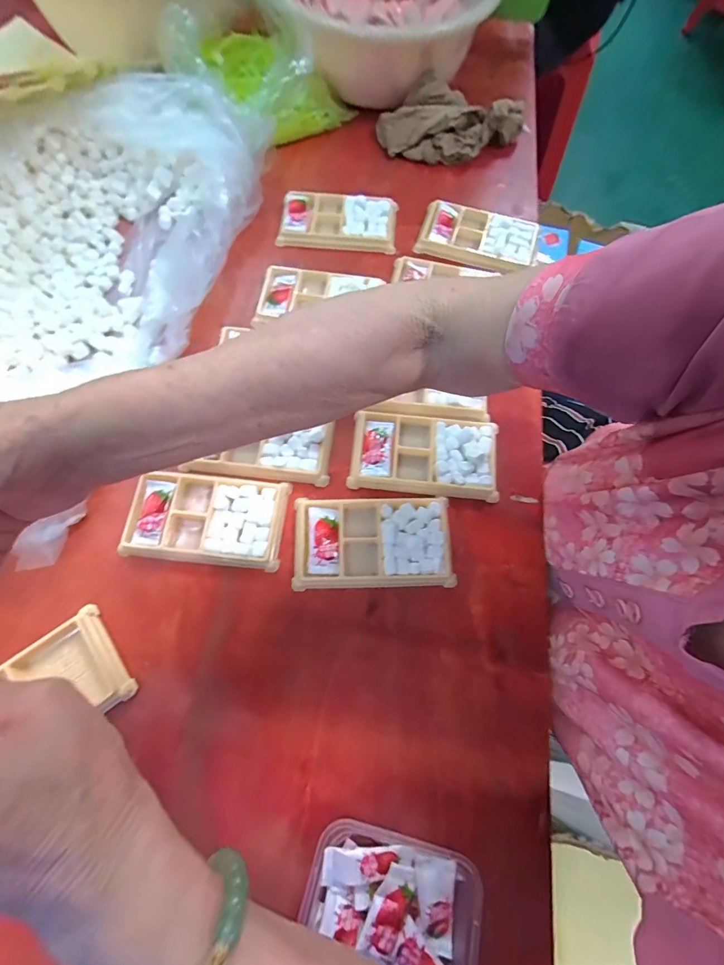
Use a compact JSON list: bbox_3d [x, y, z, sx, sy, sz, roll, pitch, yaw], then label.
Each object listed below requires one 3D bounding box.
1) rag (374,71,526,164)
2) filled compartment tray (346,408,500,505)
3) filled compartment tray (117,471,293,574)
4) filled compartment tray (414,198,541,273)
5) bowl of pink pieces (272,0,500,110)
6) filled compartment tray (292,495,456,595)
[{"bbox_3d":[0.111,-0.450,0.487,0.176,0.056,0.082,14,73,2],"label":"rag"},{"bbox_3d":[0.060,-0.028,0.360,0.136,0.016,0.074,6,73,0],"label":"filled compartment tray"},{"bbox_3d":[-0.135,0.030,0.339,0.131,0.010,0.079,7,73,0],"label":"filled compartment tray"},{"bbox_3d":[0.136,-0.289,0.449,0.131,0.019,0.075,16,73,3],"label":"filled compartment tray"},{"bbox_3d":[0.015,-0.614,0.502,0.258,0.100,0.269,0,73,-2],"label":"bowl of pink pieces"},{"bbox_3d":[0.009,0.050,0.335,0.134,0.013,0.076,0,73,-2],"label":"filled compartment tray"}]

